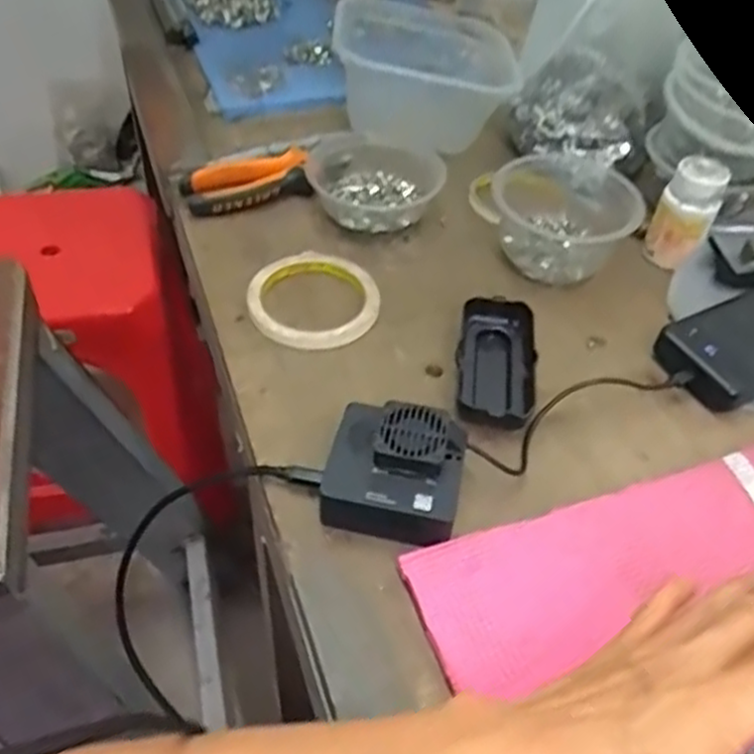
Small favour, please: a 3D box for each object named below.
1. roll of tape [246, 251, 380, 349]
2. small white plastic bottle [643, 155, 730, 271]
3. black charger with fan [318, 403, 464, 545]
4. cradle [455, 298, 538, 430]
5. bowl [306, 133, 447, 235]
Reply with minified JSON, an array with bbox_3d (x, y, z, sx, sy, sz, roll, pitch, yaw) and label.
[{"bbox_3d":[-0.050,-0.063,0.559,0.098,0.017,0.106,1,47,-2],"label":"roll of tape"},{"bbox_3d":[0.249,-0.131,0.594,0.042,0.076,0.049,22,50,17],"label":"small white plastic bottle"},{"bbox_3d":[0.008,0.058,0.432,0.077,0.046,0.076,12,48,8],"label":"black charger with fan"},{"bbox_3d":[0.083,-0.010,0.515,0.053,0.024,0.109,5,47,2],"label":"cradle"},{"bbox_3d":[-0.002,-0.169,0.637,0.110,0.049,0.102,1,47,-2],"label":"bowl"}]

